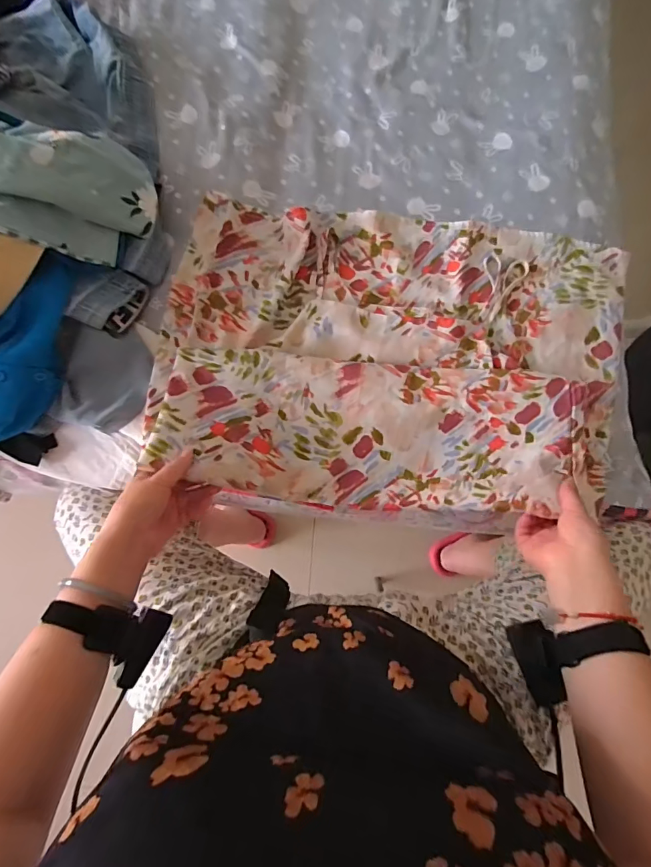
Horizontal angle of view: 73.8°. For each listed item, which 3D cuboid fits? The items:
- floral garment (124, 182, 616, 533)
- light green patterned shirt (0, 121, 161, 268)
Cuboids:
[{"bbox_3d":[0.088,-0.097,0.549,0.576,0.067,0.385,7,79,3],"label":"floral garment"},{"bbox_3d":[-0.394,-0.275,0.489,0.359,0.121,0.204,-20,80,-2],"label":"light green patterned shirt"}]

